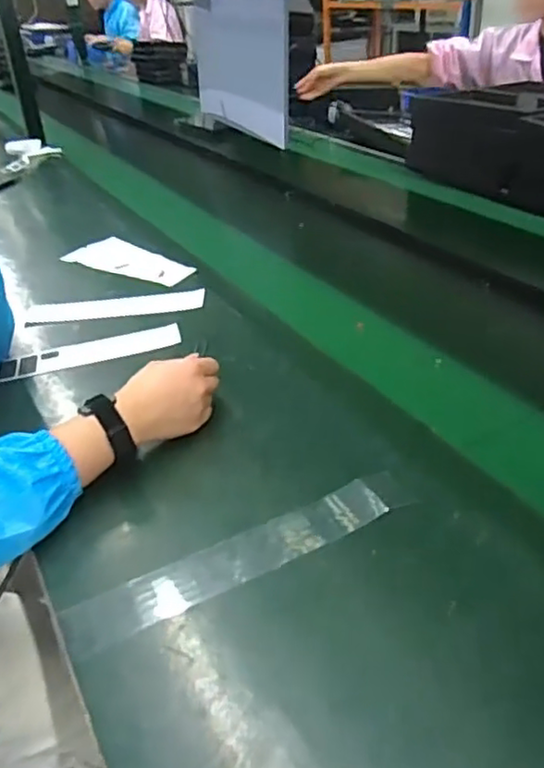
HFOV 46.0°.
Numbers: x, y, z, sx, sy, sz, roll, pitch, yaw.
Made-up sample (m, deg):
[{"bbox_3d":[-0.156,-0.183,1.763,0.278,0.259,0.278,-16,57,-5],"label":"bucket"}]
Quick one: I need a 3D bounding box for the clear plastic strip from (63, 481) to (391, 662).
[{"bbox_3d":[-0.033,0.148,0.540,0.279,0.009,0.056,-20,30,-19],"label":"clear plastic strip"}]

